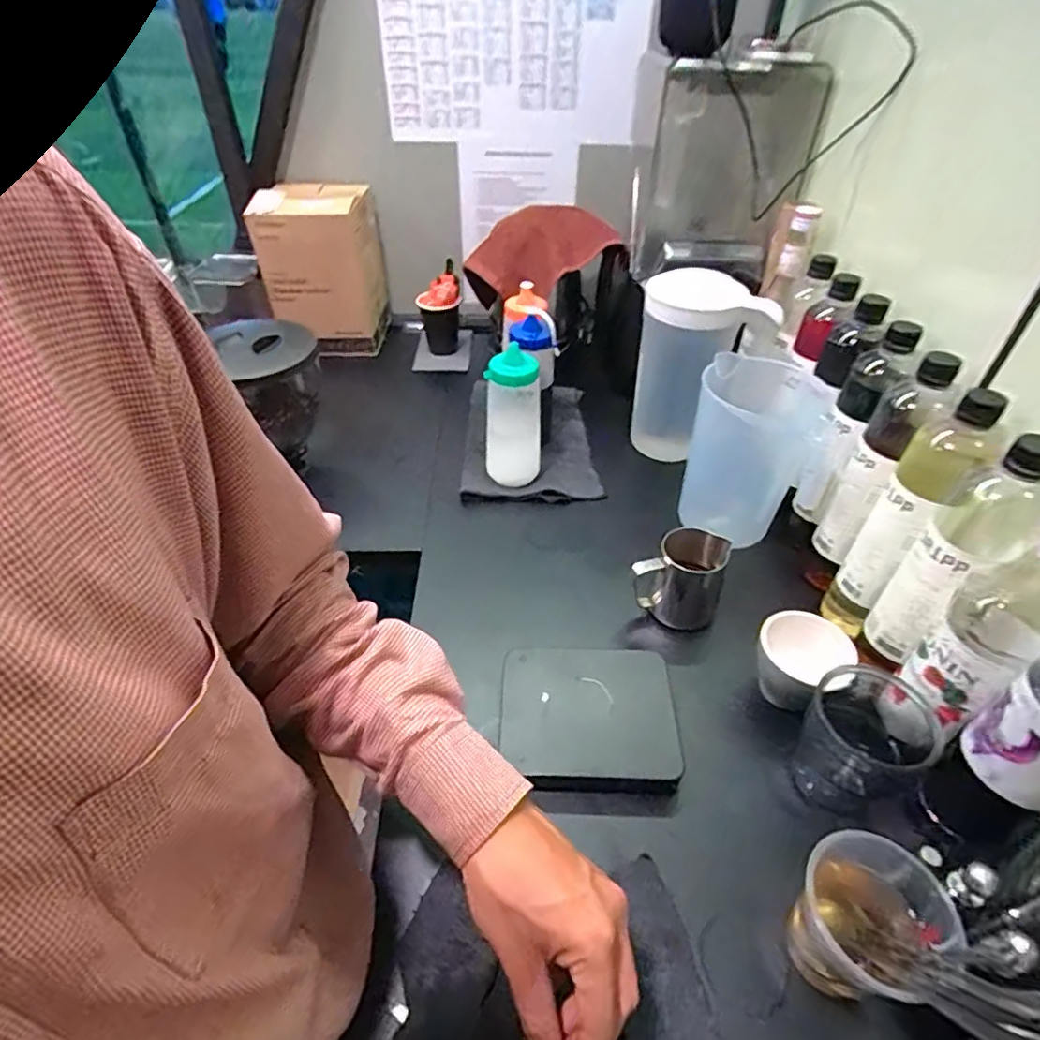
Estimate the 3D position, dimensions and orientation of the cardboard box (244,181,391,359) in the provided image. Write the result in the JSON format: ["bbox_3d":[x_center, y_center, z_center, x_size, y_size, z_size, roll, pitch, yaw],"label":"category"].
[{"bbox_3d":[-0.342,-0.442,1.041,0.166,0.252,0.159,3,42,2],"label":"cardboard box"}]

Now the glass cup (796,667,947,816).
[{"bbox_3d":[0.294,0.184,0.499,0.100,0.104,0.078,-11,43,-13],"label":"glass cup"}]

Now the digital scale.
[{"bbox_3d":[0.062,0.184,0.547,0.158,0.031,0.133,3,42,2],"label":"digital scale"}]

